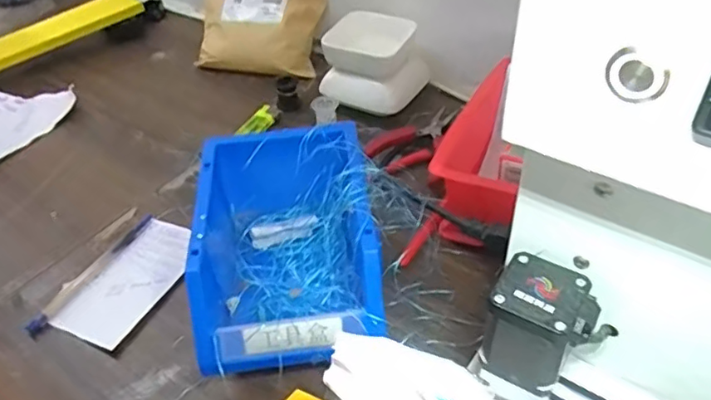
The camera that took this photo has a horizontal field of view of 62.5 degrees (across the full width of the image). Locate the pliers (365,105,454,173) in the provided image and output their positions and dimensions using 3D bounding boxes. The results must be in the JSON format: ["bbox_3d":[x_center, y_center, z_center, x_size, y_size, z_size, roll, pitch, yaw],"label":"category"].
[{"bbox_3d":[0.058,-0.057,0.562,0.108,0.020,0.039,-29,47,-24],"label":"pliers"}]

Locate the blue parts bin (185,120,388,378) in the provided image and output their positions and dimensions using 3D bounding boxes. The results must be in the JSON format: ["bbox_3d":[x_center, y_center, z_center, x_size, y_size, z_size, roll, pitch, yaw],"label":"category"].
[{"bbox_3d":[-0.047,0.033,0.429,0.126,0.082,0.180,-7,42,-3],"label":"blue parts bin"}]

